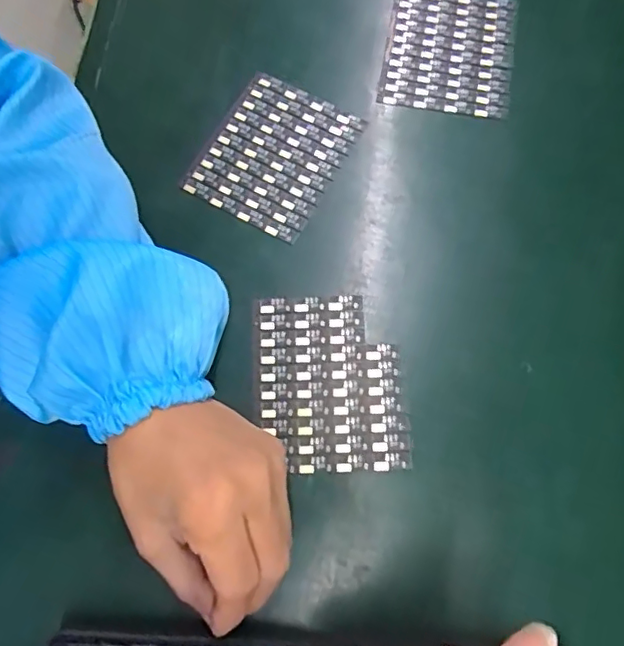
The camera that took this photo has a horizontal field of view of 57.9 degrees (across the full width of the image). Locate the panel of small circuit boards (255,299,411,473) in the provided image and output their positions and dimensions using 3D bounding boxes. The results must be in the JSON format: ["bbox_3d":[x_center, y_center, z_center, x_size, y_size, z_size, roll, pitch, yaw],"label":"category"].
[{"bbox_3d":[0.010,0.032,0.314,0.077,0.004,0.098,-5,73,-2],"label":"panel of small circuit boards"}]

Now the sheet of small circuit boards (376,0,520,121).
[{"bbox_3d":[0.093,-0.185,0.382,0.084,0.006,0.098,10,73,2],"label":"sheet of small circuit boards"}]

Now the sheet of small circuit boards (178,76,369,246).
[{"bbox_3d":[-0.024,-0.107,0.355,0.081,0.004,0.096,28,75,8],"label":"sheet of small circuit boards"}]

